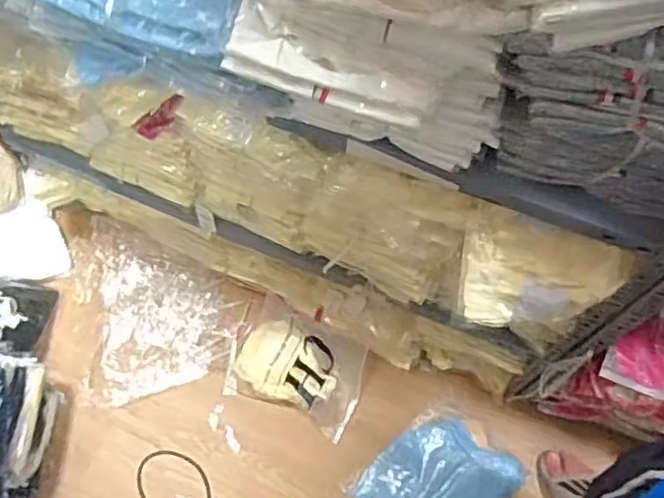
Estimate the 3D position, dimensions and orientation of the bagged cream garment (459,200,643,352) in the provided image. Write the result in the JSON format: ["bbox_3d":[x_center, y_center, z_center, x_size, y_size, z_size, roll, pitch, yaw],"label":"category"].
[{"bbox_3d":[0.268,0.041,0.850,0.196,0.191,0.042,16,36,8],"label":"bagged cream garment"}]

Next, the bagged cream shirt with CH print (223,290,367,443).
[{"bbox_3d":[-0.081,0.249,1.423,0.311,0.063,0.237,20,67,10],"label":"bagged cream shirt with CH print"}]

